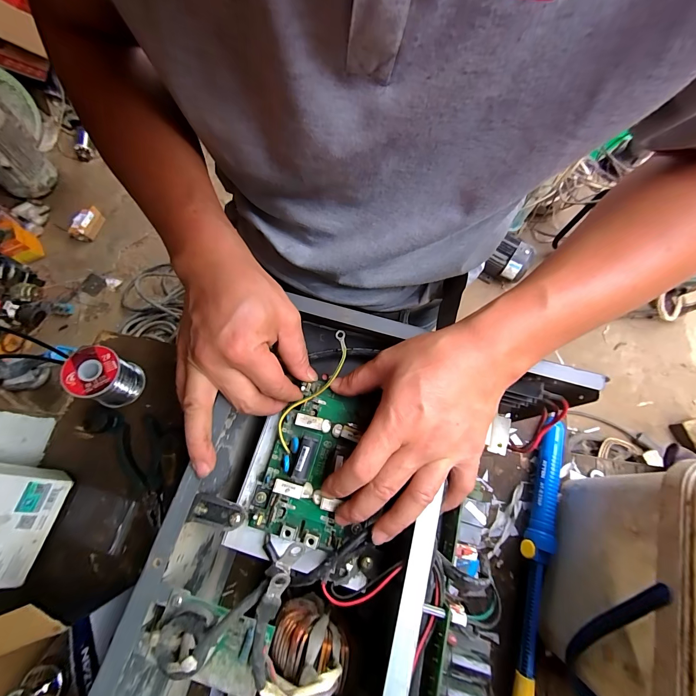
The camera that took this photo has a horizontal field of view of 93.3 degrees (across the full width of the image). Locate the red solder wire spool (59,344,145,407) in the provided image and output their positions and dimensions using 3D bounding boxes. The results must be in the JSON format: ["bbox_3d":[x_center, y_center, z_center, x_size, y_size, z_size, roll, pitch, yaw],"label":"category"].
[{"bbox_3d":[-0.299,0.039,0.407,0.054,0.071,0.065,6,70,3],"label":"red solder wire spool"}]

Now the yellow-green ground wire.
[{"bbox_3d":[-0.029,0.034,0.274,0.021,0.018,0.106,31,73,11],"label":"yellow-green ground wire"}]

